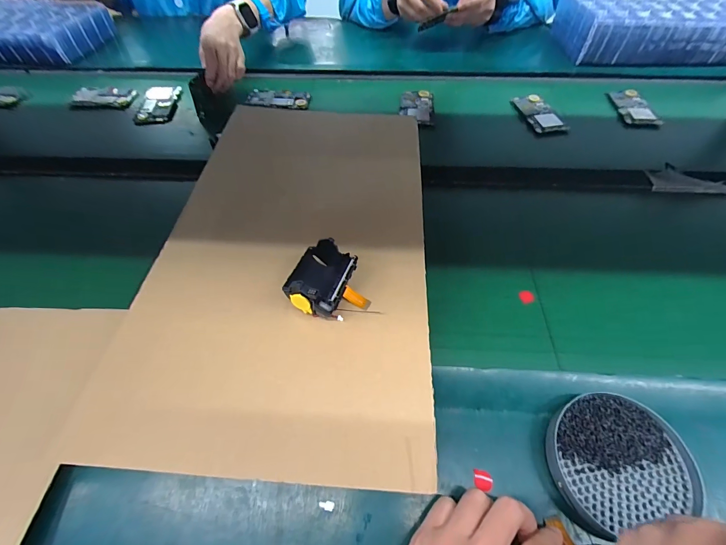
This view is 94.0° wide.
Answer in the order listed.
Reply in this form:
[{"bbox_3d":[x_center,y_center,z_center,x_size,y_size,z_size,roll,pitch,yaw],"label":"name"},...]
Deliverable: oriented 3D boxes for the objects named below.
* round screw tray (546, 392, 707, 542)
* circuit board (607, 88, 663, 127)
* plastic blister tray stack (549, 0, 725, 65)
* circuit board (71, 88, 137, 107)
[{"bbox_3d":[0.222,0.162,0.301,0.113,0.019,0.097,-11,57,-7],"label":"round screw tray"},{"bbox_3d":[0.517,-0.320,0.653,0.060,0.012,0.112,-3,56,-2],"label":"circuit board"},{"bbox_3d":[0.672,-0.569,0.785,0.399,0.092,0.196,2,56,2],"label":"plastic blister tray stack"},{"bbox_3d":[-0.503,-0.344,0.661,0.103,0.016,0.063,-1,54,1],"label":"circuit board"}]

